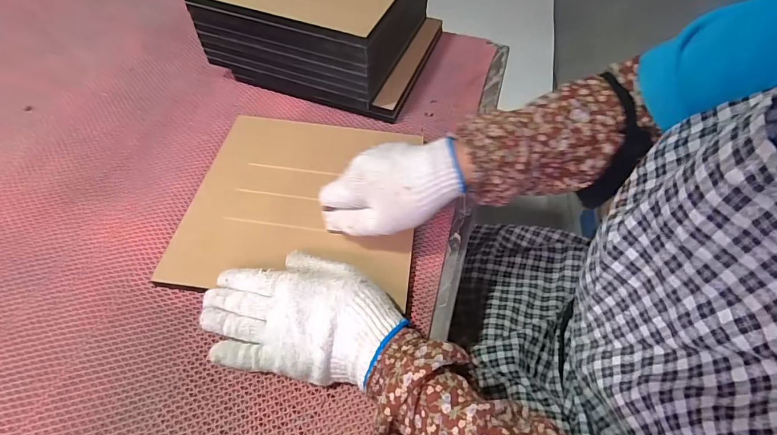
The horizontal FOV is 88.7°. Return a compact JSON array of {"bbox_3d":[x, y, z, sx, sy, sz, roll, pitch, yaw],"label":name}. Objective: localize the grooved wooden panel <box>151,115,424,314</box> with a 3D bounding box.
[{"bbox_3d":[-0.091,-0.022,0.444,0.238,0.012,0.236,6,57,1],"label":"grooved wooden panel"}]

